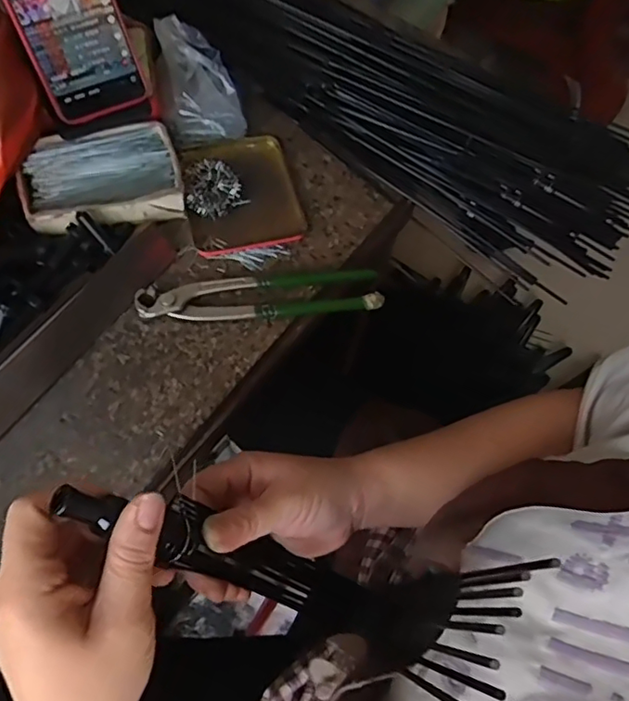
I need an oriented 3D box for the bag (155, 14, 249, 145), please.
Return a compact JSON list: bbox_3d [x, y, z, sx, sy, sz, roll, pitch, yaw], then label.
[{"bbox_3d":[-0.111,-0.249,0.527,0.068,0.052,0.102,-14,67,-8],"label":"bag"}]

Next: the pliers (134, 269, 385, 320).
[{"bbox_3d":[-0.043,-0.047,0.467,0.196,0.021,0.036,-7,66,-5],"label":"pliers"}]

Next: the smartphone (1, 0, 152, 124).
[{"bbox_3d":[-0.188,-0.268,0.432,0.088,0.163,0.014,-28,33,-16],"label":"smartphone"}]

